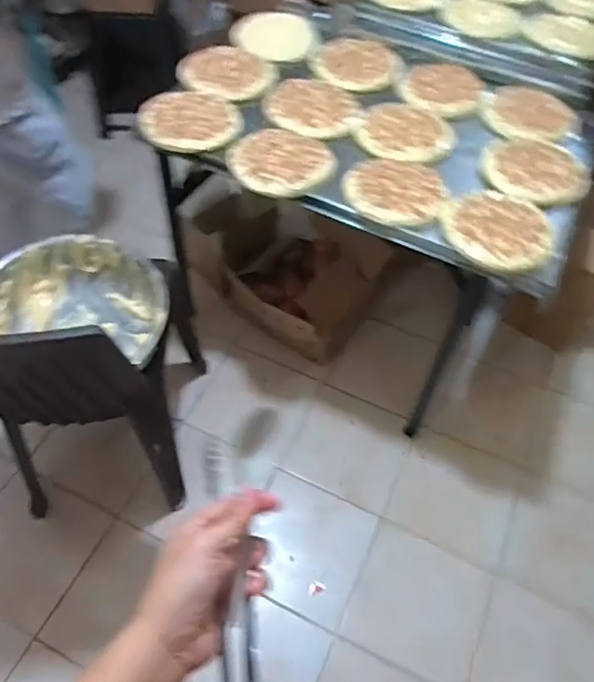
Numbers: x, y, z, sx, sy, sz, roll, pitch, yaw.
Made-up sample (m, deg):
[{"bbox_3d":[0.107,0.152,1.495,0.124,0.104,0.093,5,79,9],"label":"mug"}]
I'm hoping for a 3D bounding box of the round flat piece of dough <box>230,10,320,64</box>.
[{"bbox_3d":[-0.057,-0.759,1.397,0.215,0.023,0.196,1,55,-2],"label":"round flat piece of dough"}]

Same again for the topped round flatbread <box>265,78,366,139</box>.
[{"bbox_3d":[0.036,-0.534,1.269,0.213,0.021,0.229,1,55,-2],"label":"topped round flatbread"}]

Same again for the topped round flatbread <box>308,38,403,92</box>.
[{"bbox_3d":[0.150,-0.692,1.393,0.207,0.017,0.210,1,55,-2],"label":"topped round flatbread"}]

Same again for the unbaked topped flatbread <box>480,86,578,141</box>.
[{"bbox_3d":[0.538,-0.525,1.293,0.214,0.021,0.206,1,55,-2],"label":"unbaked topped flatbread"}]

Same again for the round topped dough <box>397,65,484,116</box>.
[{"bbox_3d":[0.349,-0.609,1.345,0.197,0.010,0.189,1,55,-2],"label":"round topped dough"}]

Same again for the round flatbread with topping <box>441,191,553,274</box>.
[{"bbox_3d":[0.370,-0.205,1.033,0.198,0.030,0.204,3,48,-4],"label":"round flatbread with topping"}]

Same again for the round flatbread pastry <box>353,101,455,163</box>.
[{"bbox_3d":[0.244,-0.465,1.242,0.214,0.021,0.199,1,55,-2],"label":"round flatbread pastry"}]

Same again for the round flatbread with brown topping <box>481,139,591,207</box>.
[{"bbox_3d":[0.478,-0.358,1.164,0.203,0.042,0.185,-15,57,-13],"label":"round flatbread with brown topping"}]

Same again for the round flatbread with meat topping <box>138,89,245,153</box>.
[{"bbox_3d":[-0.223,-0.472,1.193,0.208,0.018,0.209,4,57,-6],"label":"round flatbread with meat topping"}]

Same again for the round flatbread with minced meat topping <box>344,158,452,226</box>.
[{"bbox_3d":[0.196,-0.302,1.109,0.199,0.022,0.192,1,50,-1],"label":"round flatbread with minced meat topping"}]

